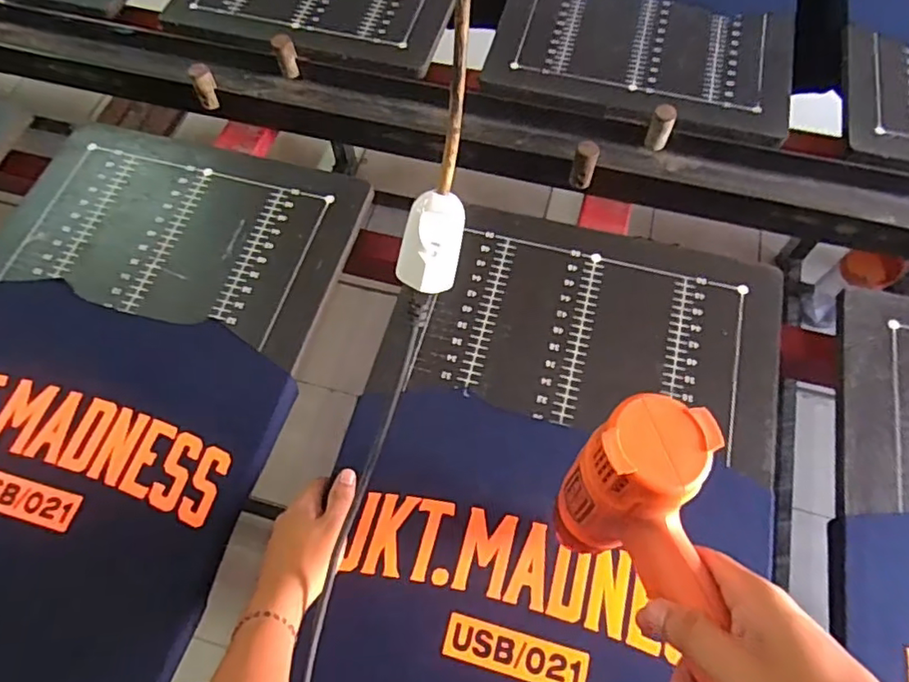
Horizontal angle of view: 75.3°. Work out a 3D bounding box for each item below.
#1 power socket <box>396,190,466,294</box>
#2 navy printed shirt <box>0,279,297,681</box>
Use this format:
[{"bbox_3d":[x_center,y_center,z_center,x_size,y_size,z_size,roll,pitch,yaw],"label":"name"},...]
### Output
[{"bbox_3d":[-0.015,-0.070,0.414,0.037,0.067,0.029,-3,19,-36],"label":"power socket"},{"bbox_3d":[-0.406,0.127,0.573,0.411,0.043,0.357,16,65,8],"label":"navy printed shirt"}]

